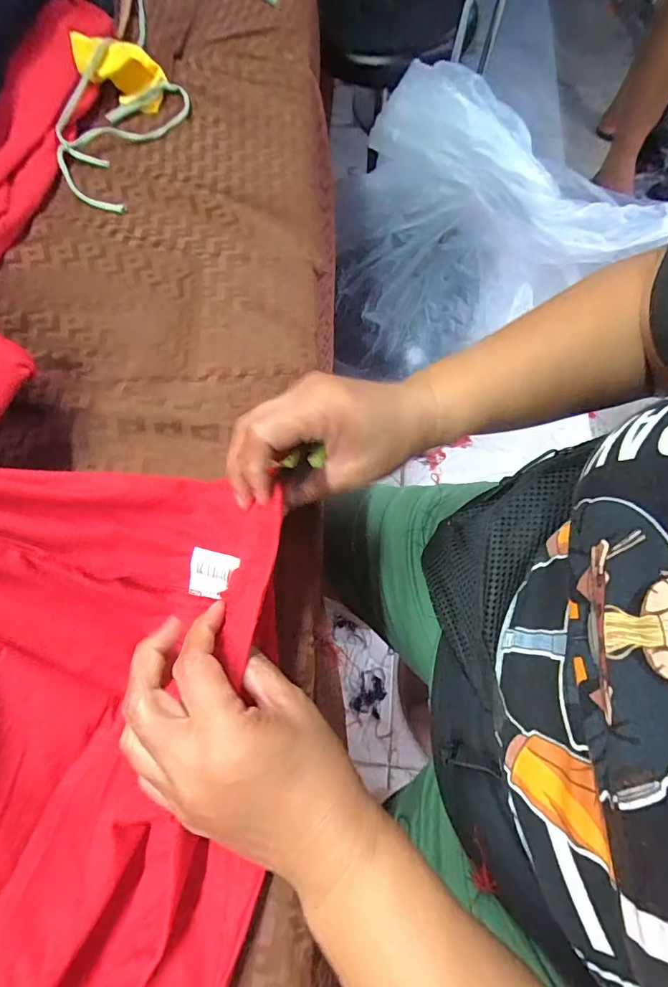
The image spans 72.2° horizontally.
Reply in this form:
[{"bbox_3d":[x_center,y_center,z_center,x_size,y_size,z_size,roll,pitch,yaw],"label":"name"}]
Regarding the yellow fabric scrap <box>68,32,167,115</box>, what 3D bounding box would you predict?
[{"bbox_3d":[-0.217,-0.427,0.465,0.077,0.046,0.038,14,71,7],"label":"yellow fabric scrap"}]

